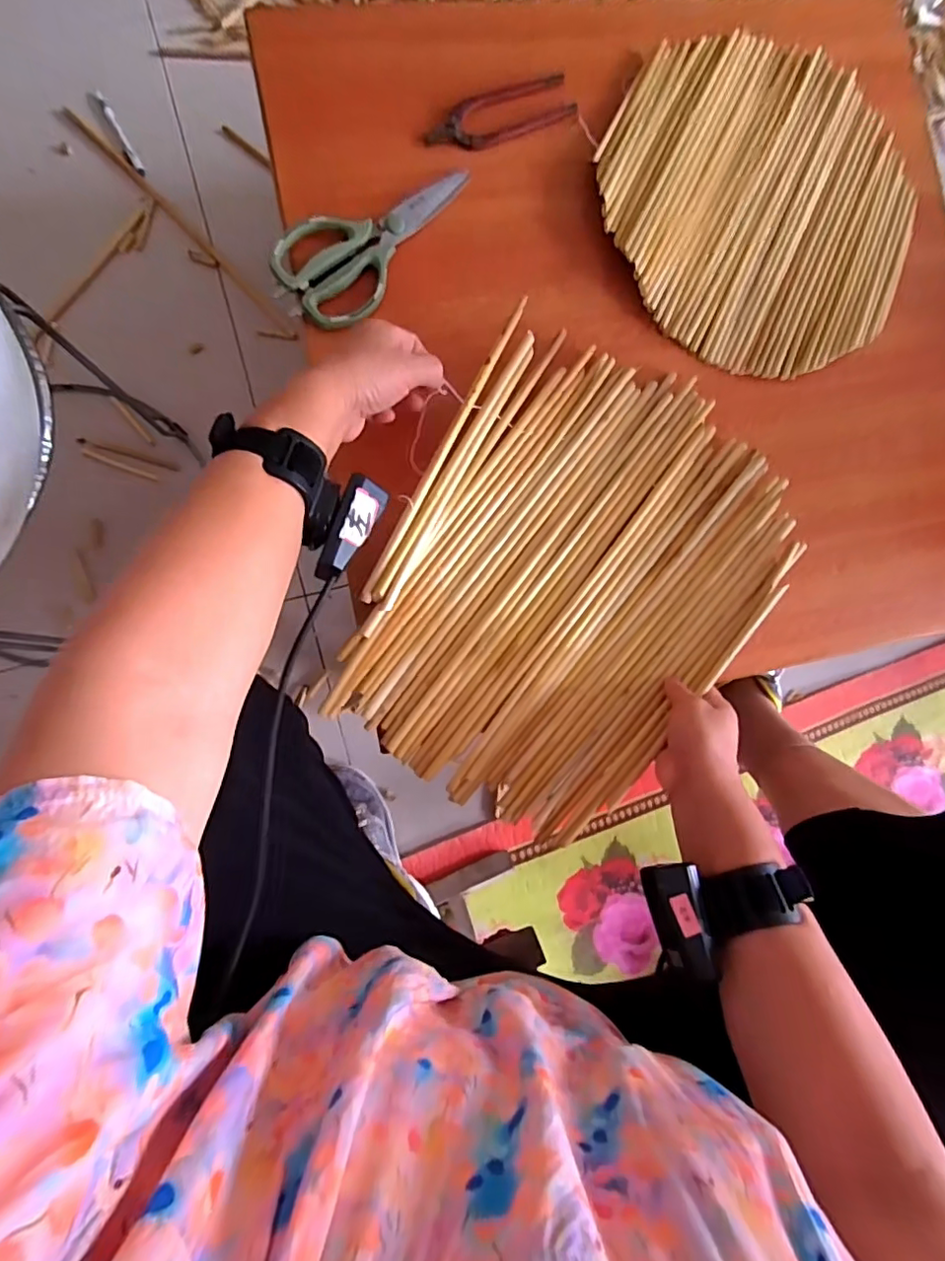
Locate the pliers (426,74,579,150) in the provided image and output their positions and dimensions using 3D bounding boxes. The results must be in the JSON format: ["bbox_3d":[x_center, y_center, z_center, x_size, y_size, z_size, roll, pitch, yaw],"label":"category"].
[{"bbox_3d":[0.026,-0.510,0.542,0.156,0.011,0.054,-25,89,-7],"label":"pliers"}]

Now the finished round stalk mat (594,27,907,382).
[{"bbox_3d":[0.294,-0.438,0.556,0.318,0.016,0.335,0,86,-6],"label":"finished round stalk mat"}]

